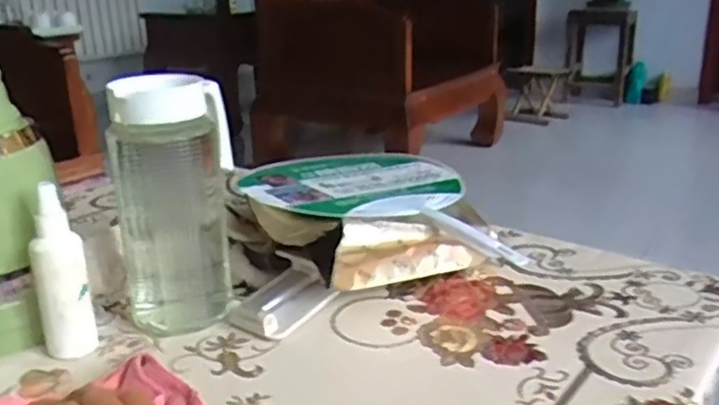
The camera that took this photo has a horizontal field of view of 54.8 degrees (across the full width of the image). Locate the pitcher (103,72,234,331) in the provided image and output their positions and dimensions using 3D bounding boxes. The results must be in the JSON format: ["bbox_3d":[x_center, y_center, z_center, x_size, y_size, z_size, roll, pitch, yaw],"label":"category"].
[{"bbox_3d":[-0.154,-0.003,0.584,0.092,0.210,0.080,-4,20,-10],"label":"pitcher"}]

